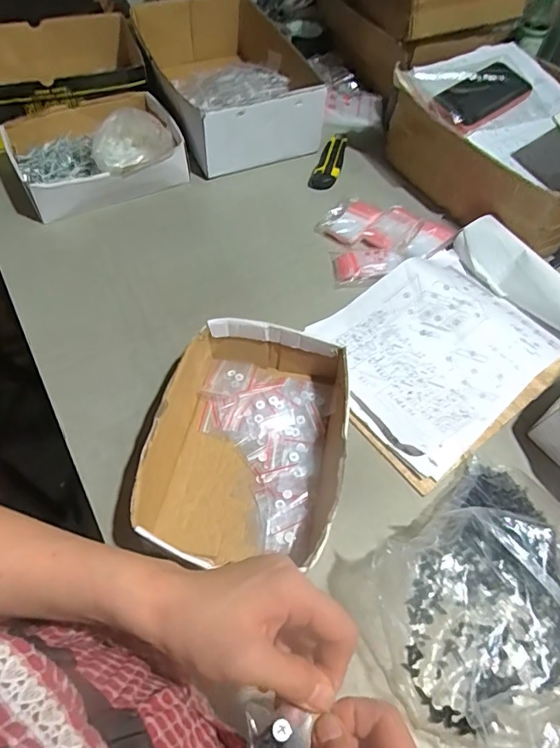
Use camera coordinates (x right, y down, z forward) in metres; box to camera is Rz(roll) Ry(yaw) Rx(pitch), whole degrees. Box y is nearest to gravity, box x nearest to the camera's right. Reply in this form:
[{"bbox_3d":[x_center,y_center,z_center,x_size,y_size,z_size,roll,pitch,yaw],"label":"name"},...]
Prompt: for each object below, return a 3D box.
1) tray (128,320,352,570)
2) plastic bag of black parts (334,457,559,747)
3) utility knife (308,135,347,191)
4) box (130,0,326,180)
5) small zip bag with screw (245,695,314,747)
[{"bbox_3d":[-0.035,0.063,0.484,0.201,0.062,0.238,12,57,5],"label":"tray"},{"bbox_3d":[0.187,0.198,0.404,0.207,0.084,0.203,-28,63,-19],"label":"plastic bag of black parts"},{"bbox_3d":[0.084,-0.342,0.767,0.041,0.021,0.139,17,58,8],"label":"utility knife"},{"bbox_3d":[-0.088,-0.468,0.770,0.238,0.131,0.308,-19,60,-15],"label":"box"},{"bbox_3d":[0.000,0.210,0.282,0.036,0.019,0.038,-9,58,-9],"label":"small zip bag with screw"}]

